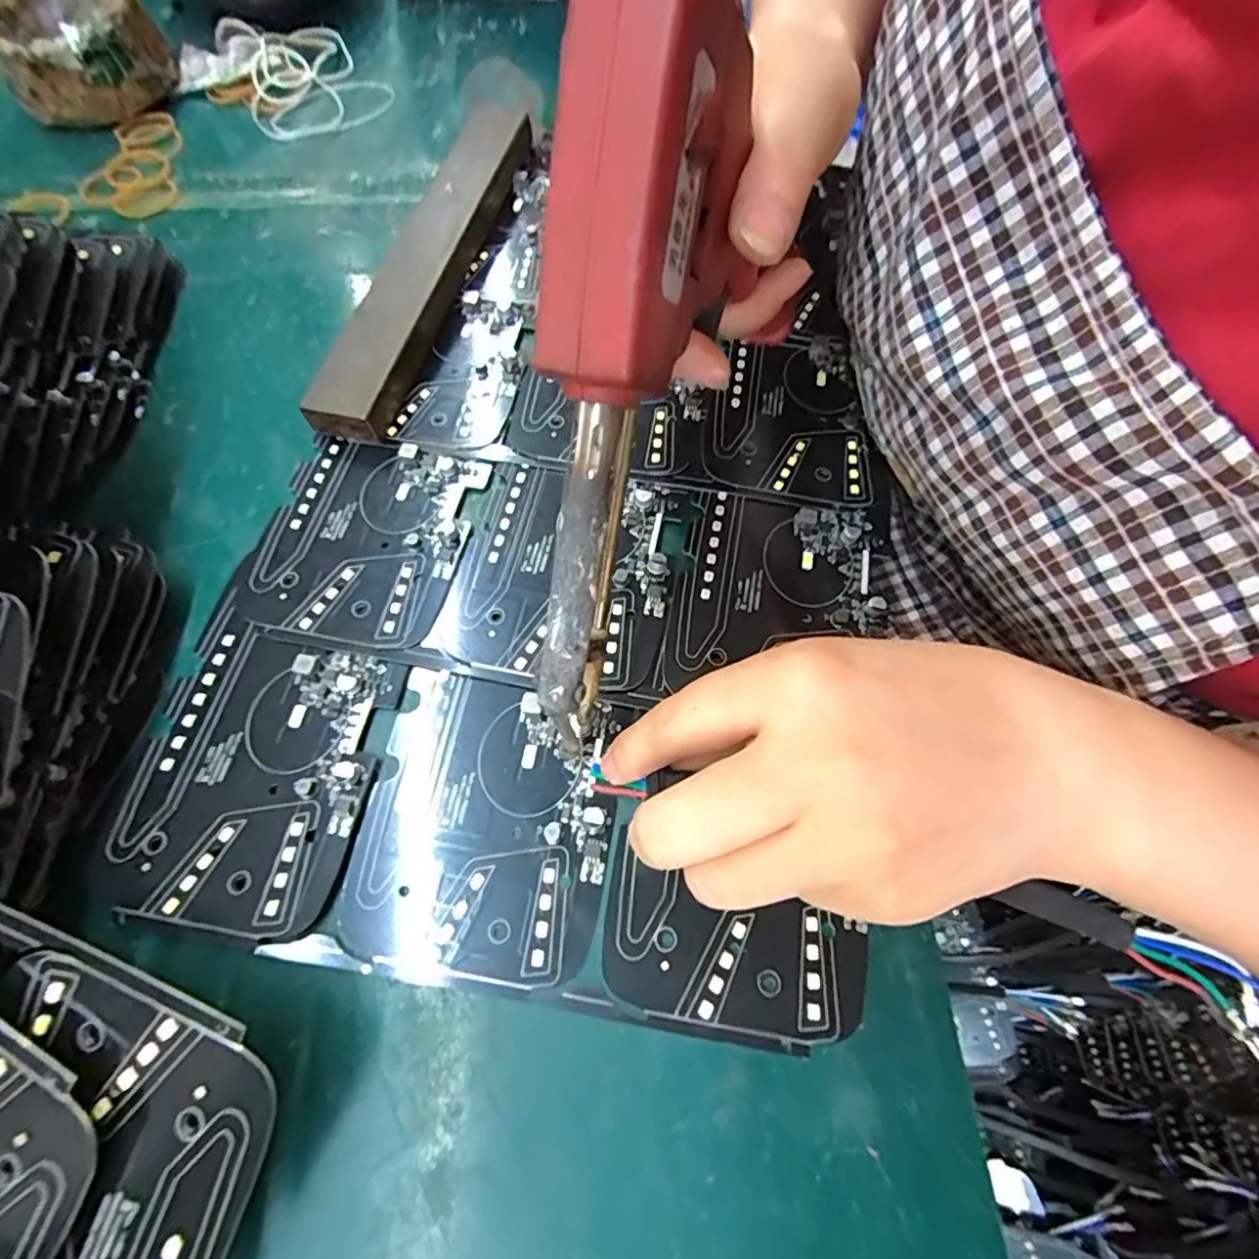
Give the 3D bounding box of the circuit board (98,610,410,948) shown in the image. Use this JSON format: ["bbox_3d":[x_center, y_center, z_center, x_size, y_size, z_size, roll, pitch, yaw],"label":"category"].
[{"bbox_3d":[-0.122,0.045,0.198,0.076,0.004,0.092,11,67,5],"label":"circuit board"}]

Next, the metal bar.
[{"bbox_3d":[-0.091,-0.178,0.288,0.035,0.019,0.220,14,67,6],"label":"metal bar"}]

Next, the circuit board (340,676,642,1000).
[{"bbox_3d":[-0.044,0.060,0.194,0.075,0.004,0.088,7,67,3],"label":"circuit board"}]

